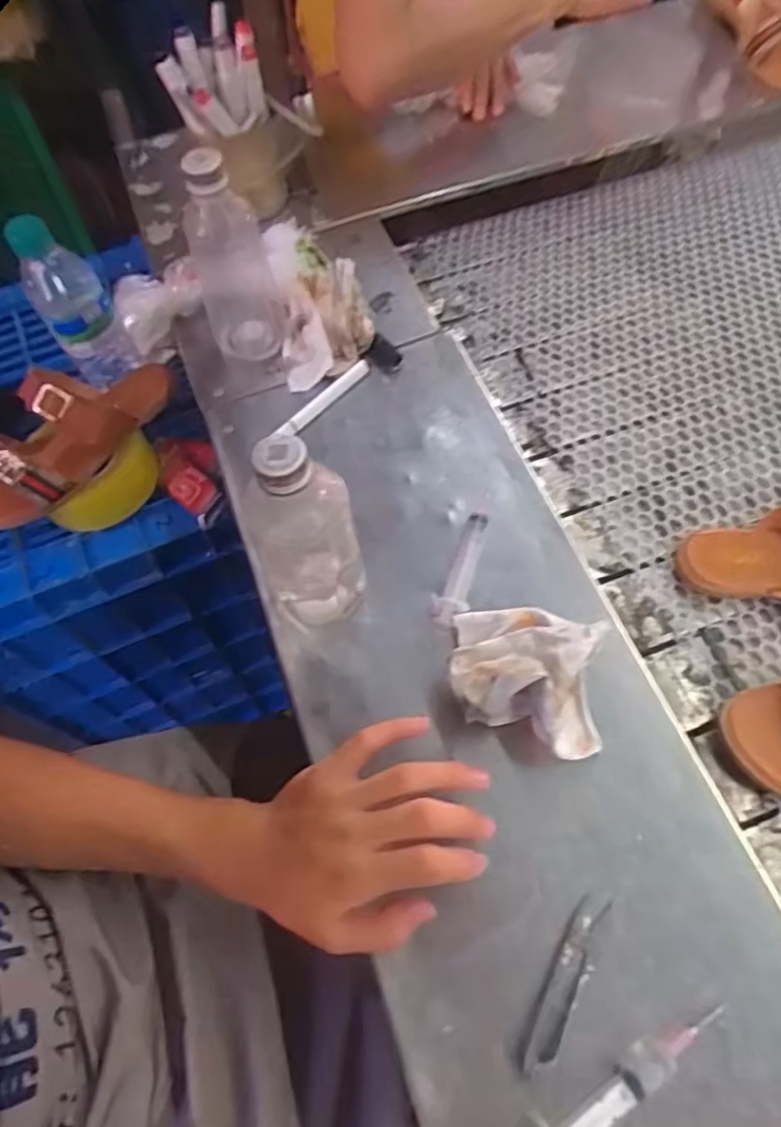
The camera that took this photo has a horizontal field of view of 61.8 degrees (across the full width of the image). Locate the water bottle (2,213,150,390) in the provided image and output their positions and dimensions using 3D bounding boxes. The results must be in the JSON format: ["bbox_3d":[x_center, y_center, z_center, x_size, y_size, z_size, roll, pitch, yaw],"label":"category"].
[{"bbox_3d":[-0.296,-0.238,0.618,0.066,0.175,0.056,-28,66,-12],"label":"water bottle"}]

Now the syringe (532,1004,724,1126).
[{"bbox_3d":[0.121,0.294,0.354,0.152,0.014,0.026,-26,66,-11],"label":"syringe"}]

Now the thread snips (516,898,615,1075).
[{"bbox_3d":[0.103,0.246,0.382,0.021,0.006,0.100,27,67,15],"label":"thread snips"}]

